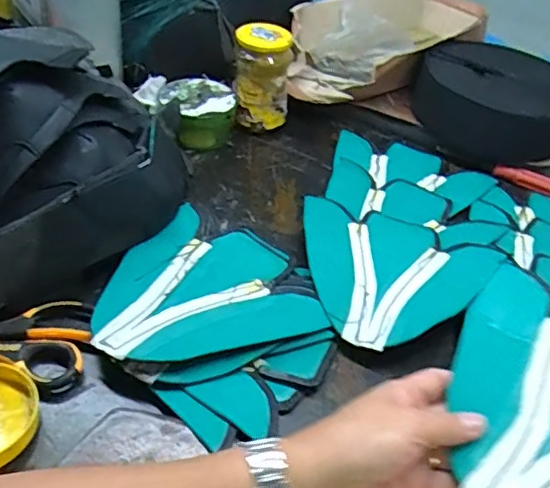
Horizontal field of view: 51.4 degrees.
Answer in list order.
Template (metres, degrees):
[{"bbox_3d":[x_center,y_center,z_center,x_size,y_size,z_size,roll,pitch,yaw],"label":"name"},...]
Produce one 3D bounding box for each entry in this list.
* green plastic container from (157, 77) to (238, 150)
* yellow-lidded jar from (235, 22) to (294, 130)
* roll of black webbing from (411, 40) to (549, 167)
[{"bbox_3d":[-0.105,-0.175,0.781,0.097,0.066,0.089,-19,48,-26],"label":"green plastic container"},{"bbox_3d":[-0.017,-0.223,0.765,0.074,0.123,0.066,5,41,-3],"label":"yellow-lidded jar"},{"bbox_3d":[0.297,-0.188,0.787,0.212,0.104,0.175,23,44,18],"label":"roll of black webbing"}]

